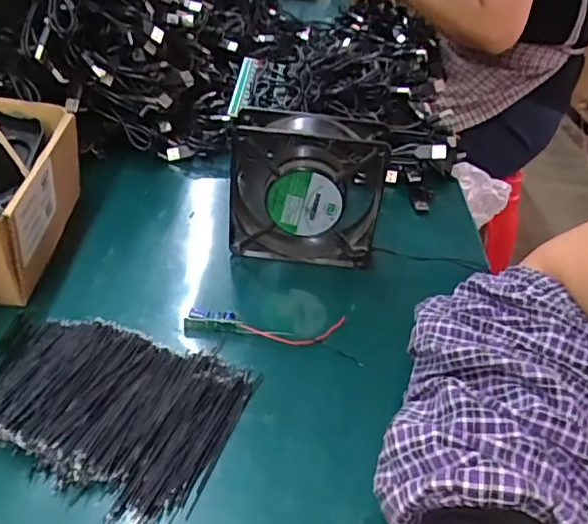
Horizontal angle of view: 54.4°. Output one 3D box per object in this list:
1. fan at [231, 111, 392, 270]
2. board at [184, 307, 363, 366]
[{"bbox_3d":[0.010,-0.058,0.475,0.119,0.120,0.038,6,36,-1],"label":"fan"},{"bbox_3d":[-0.016,0.049,0.425,0.128,0.010,0.041,7,36,0],"label":"board"}]

